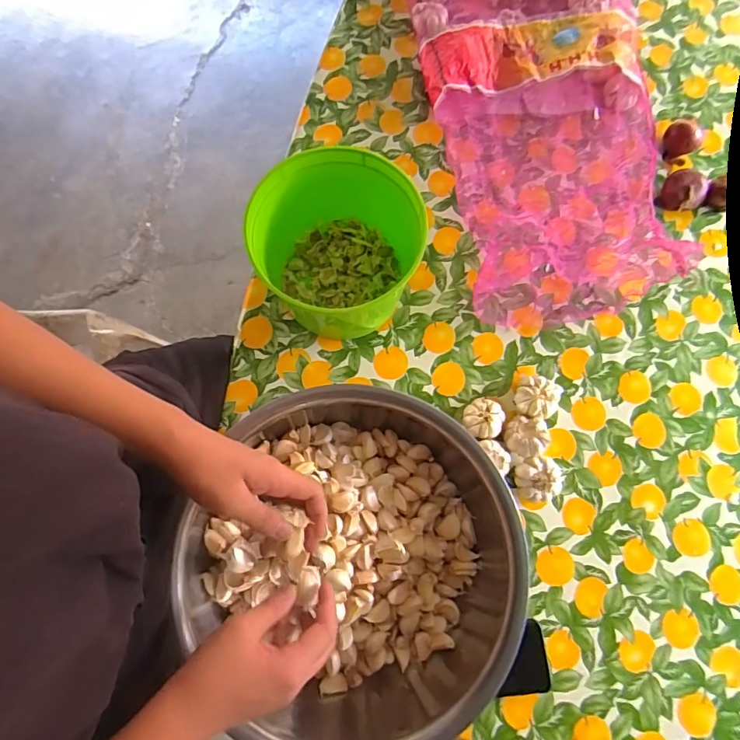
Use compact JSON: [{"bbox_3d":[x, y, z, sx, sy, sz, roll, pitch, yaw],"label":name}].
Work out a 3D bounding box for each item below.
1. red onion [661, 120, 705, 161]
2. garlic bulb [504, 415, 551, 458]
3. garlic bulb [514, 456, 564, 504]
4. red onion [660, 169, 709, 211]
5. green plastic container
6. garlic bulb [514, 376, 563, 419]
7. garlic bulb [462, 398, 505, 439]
[{"bbox_3d":[0.496,-0.365,0.770,0.055,0.047,0.056,0,75,-1],"label":"red onion"},{"bbox_3d":[0.207,0.090,0.645,0.053,0.042,0.055,0,75,-1],"label":"garlic bulb"},{"bbox_3d":[0.224,0.145,0.634,0.065,0.038,0.056,-9,76,-3],"label":"garlic bulb"},{"bbox_3d":[0.488,-0.279,0.748,0.061,0.043,0.060,0,75,-1],"label":"red onion"},{"bbox_3d":[-0.044,-0.169,0.651,0.203,0.153,0.187,0,75,-1],"label":"green plastic container"},{"bbox_3d":[0.232,0.039,0.664,0.063,0.033,0.056,8,75,1],"label":"garlic bulb"},{"bbox_3d":[0.154,0.067,0.655,0.052,0.030,0.052,0,75,-1],"label":"garlic bulb"}]

